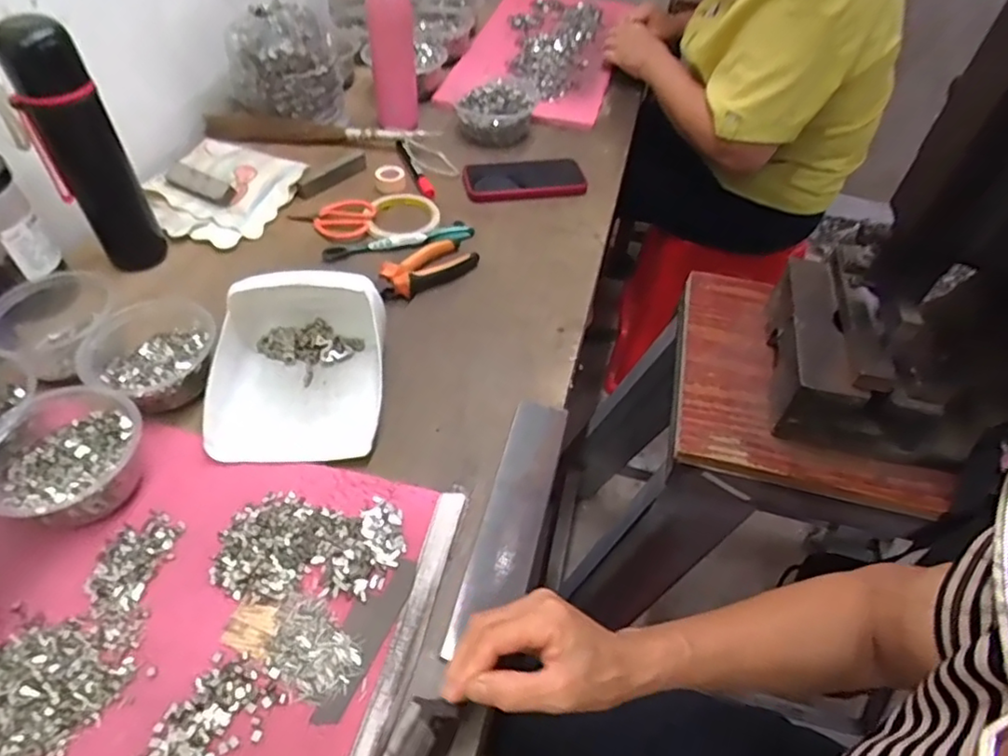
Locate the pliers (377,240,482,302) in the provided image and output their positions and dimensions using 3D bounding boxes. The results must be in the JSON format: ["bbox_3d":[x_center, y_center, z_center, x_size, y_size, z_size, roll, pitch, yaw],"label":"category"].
[{"bbox_3d":[-0.091,-0.128,0.715,0.122,0.020,0.050,-33,60,-29],"label":"pliers"}]

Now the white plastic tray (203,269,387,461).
[{"bbox_3d":[-0.193,-0.021,0.571,0.159,0.082,0.182,2,49,-4],"label":"white plastic tray"}]

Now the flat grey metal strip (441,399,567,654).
[{"bbox_3d":[0.010,0.114,0.519,0.050,0.009,0.228,18,55,0],"label":"flat grey metal strip"}]

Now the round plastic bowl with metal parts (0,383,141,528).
[{"bbox_3d":[-0.352,0.059,0.495,0.109,0.064,0.116,3,49,-3],"label":"round plastic bowl with metal parts"}]

